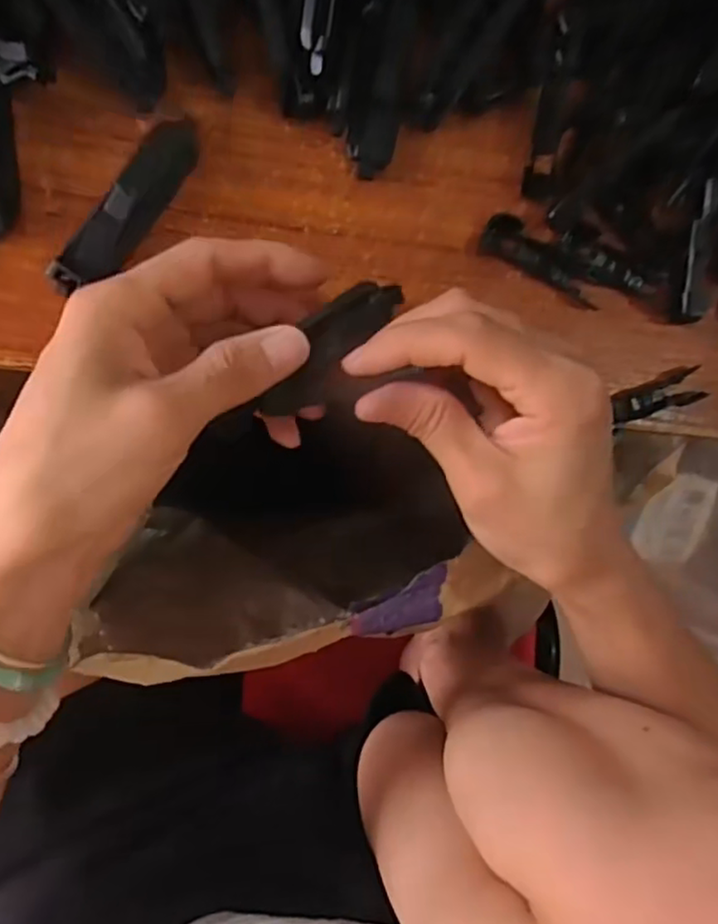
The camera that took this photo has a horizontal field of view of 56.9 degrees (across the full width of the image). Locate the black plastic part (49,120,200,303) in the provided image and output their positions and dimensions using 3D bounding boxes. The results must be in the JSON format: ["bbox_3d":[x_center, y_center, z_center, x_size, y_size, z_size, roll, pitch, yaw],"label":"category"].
[{"bbox_3d":[-0.082,-0.091,0.237,0.020,0.014,0.074,35,90,-11],"label":"black plastic part"}]

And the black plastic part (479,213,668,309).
[{"bbox_3d":[0.087,-0.078,0.269,0.078,0.009,0.021,15,94,-11],"label":"black plastic part"}]

